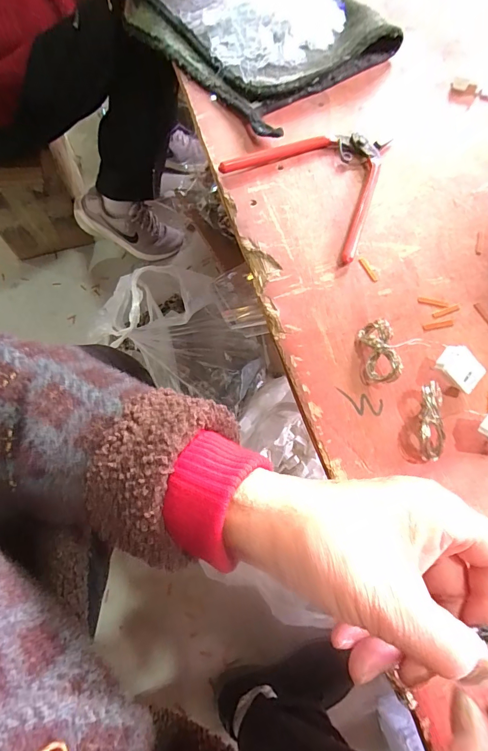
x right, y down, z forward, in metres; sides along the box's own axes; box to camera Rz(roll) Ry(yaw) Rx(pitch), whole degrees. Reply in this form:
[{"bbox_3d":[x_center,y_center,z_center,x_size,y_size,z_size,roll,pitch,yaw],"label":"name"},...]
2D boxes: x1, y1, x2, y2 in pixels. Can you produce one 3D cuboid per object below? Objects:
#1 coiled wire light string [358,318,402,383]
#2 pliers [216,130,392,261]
[{"bbox_3d":[0.088,-0.015,0.249,0.017,0.017,0.041,-6,68,-5],"label":"coiled wire light string"},{"bbox_3d":[0.070,-0.170,0.318,0.131,0.009,0.128,39,71,13],"label":"pliers"}]

